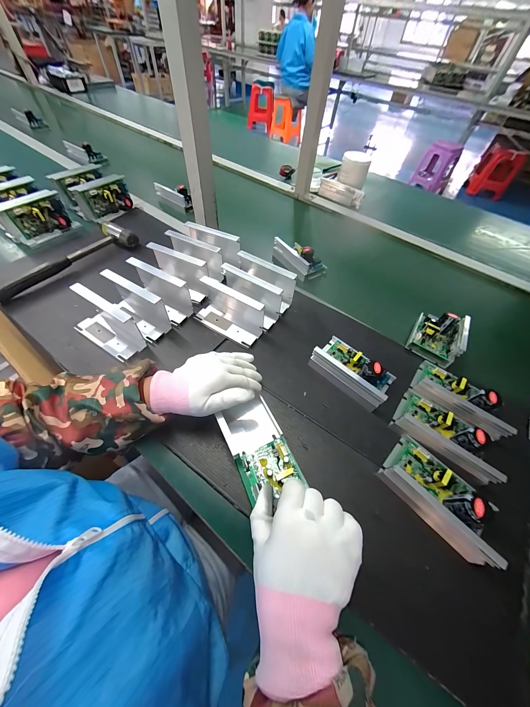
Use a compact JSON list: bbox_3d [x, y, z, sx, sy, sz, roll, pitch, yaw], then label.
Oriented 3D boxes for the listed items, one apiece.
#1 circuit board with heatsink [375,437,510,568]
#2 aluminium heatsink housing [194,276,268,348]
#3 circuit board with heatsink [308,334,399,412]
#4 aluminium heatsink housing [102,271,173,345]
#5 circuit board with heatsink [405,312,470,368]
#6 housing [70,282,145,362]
[{"bbox_3d":[0.228,0.176,0.301,0.078,0.057,0.129,-34,64,-24],"label":"circuit board with heatsink"},{"bbox_3d":[-0.068,-0.079,0.436,0.132,0.078,0.056,29,58,15],"label":"aluminium heatsink housing"},{"bbox_3d":[0.150,0.021,0.397,0.129,0.056,0.081,38,61,19],"label":"circuit board with heatsink"},{"bbox_3d":[-0.238,-0.089,0.425,0.128,0.075,0.058,29,58,15],"label":"aluminium heatsink housing"},{"bbox_3d":[0.339,-0.038,0.458,0.086,0.044,0.109,35,60,18],"label":"circuit board with heatsink"},{"bbox_3d":[-0.277,-0.058,0.408,0.142,0.067,0.068,29,58,15],"label":"housing"}]

